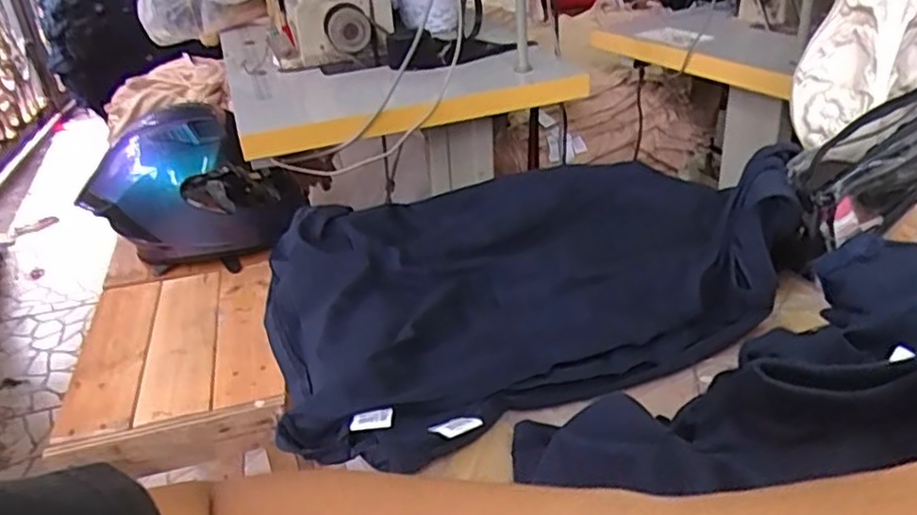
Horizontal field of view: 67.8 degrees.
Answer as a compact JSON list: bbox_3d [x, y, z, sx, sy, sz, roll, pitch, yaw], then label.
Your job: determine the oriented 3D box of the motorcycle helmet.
[{"bbox_3d":[-0.487,-0.137,1.200,0.312,0.237,0.292,-29,40,-36],"label":"motorcycle helmet"}]

